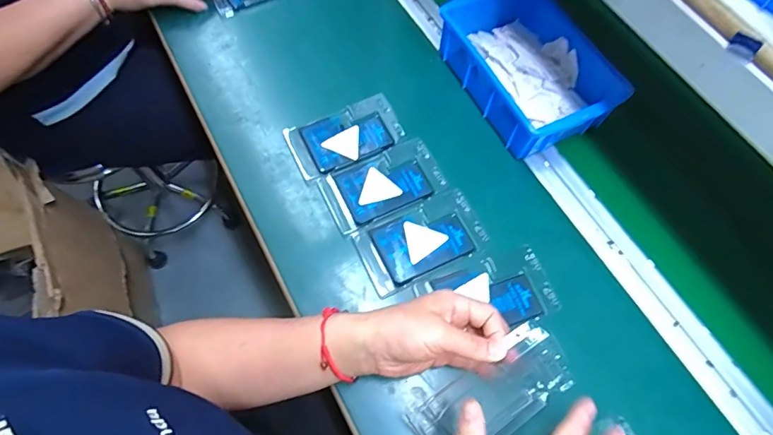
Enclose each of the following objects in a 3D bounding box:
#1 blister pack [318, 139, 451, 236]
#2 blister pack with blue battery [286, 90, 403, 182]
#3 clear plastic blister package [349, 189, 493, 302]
[{"bbox_3d":[-0.004,-0.037,0.488,0.124,0.009,0.073,-24,68,-12],"label":"blister pack"},{"bbox_3d":[-0.046,-0.093,0.514,0.125,0.009,0.071,-24,68,-12],"label":"blister pack with blue battery"},{"bbox_3d":[0.037,0.024,0.463,0.127,0.005,0.074,-23,68,-12],"label":"clear plastic blister package"}]

